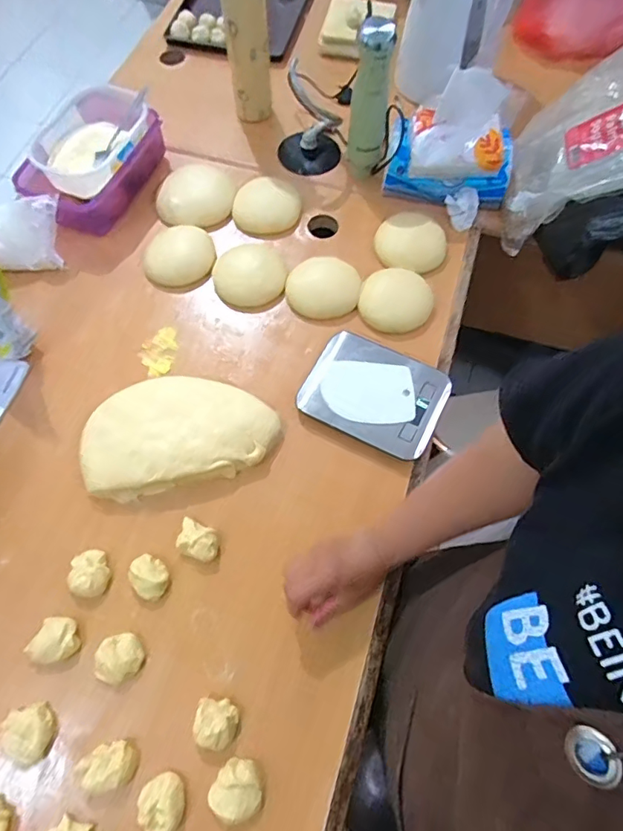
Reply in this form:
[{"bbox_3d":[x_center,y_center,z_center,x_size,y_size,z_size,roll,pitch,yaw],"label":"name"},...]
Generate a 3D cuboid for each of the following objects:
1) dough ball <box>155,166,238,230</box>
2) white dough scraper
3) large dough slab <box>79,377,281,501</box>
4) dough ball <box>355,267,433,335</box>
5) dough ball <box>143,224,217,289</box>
[{"bbox_3d":[-0.181,-0.345,0.786,0.122,0.043,0.090,-9,66,-5],"label":"dough ball"},{"bbox_3d":[0.072,-0.030,0.642,0.116,0.004,0.081,3,71,2],"label":"white dough scraper"},{"bbox_3d":[-0.165,0.017,0.629,0.239,0.042,0.140,-12,66,-6],"label":"large dough slab"},{"bbox_3d":[0.120,-0.164,0.710,0.096,0.037,0.088,0,65,0],"label":"dough ball"},{"bbox_3d":[-0.195,-0.234,0.744,0.106,0.036,0.086,-18,67,-9],"label":"dough ball"}]

